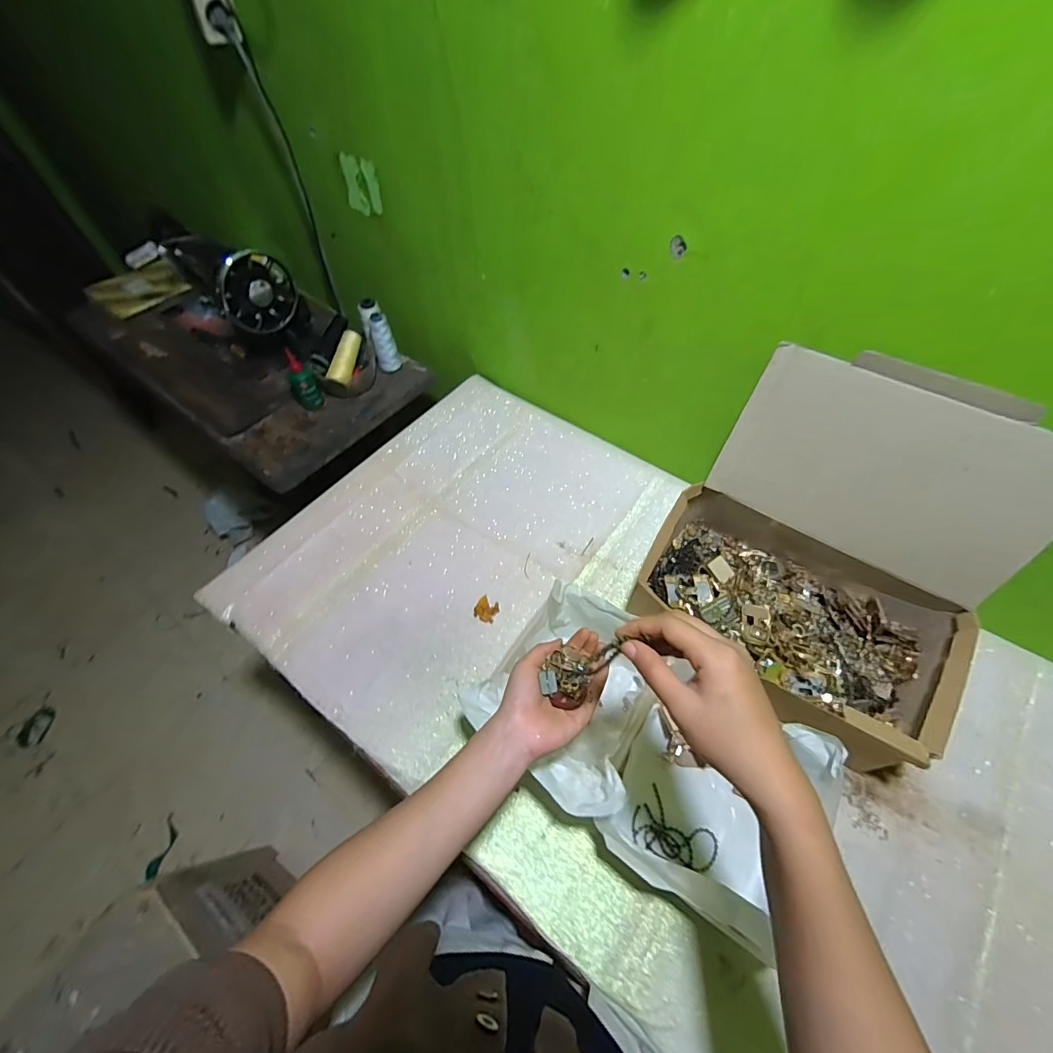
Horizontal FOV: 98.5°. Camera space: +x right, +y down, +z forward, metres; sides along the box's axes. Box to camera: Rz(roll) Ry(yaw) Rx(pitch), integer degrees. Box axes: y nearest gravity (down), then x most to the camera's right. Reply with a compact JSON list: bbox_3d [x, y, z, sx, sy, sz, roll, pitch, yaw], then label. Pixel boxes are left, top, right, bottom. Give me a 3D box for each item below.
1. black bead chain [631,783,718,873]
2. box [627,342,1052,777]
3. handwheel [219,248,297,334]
[{"bbox_3d":[0.157,0.330,0.484,0.084,0.006,0.056,34,65,22],"label":"black bead chain"},{"bbox_3d":[0.332,0.040,0.512,0.333,0.270,0.303,32,64,21],"label":"box"},{"bbox_3d":[-0.481,-0.418,0.819,0.024,0.132,0.130,30,62,20],"label":"handwheel"}]

